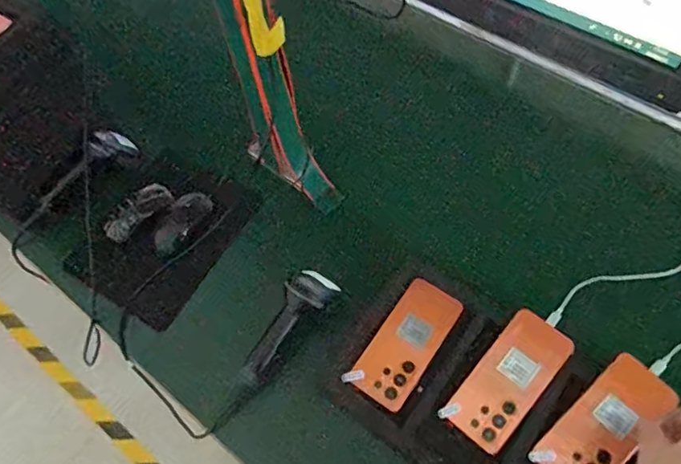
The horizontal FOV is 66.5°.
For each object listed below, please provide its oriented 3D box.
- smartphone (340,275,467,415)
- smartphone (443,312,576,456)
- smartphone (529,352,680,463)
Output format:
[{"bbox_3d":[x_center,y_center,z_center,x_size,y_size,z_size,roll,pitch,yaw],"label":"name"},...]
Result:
[{"bbox_3d":[0.086,0.142,0.673,0.076,0.011,0.166,32,69,19],"label":"smartphone"},{"bbox_3d":[0.206,0.181,0.637,0.078,0.008,0.167,36,85,20],"label":"smartphone"},{"bbox_3d":[0.306,0.226,0.604,0.169,0.014,0.074,-45,68,-6],"label":"smartphone"}]

